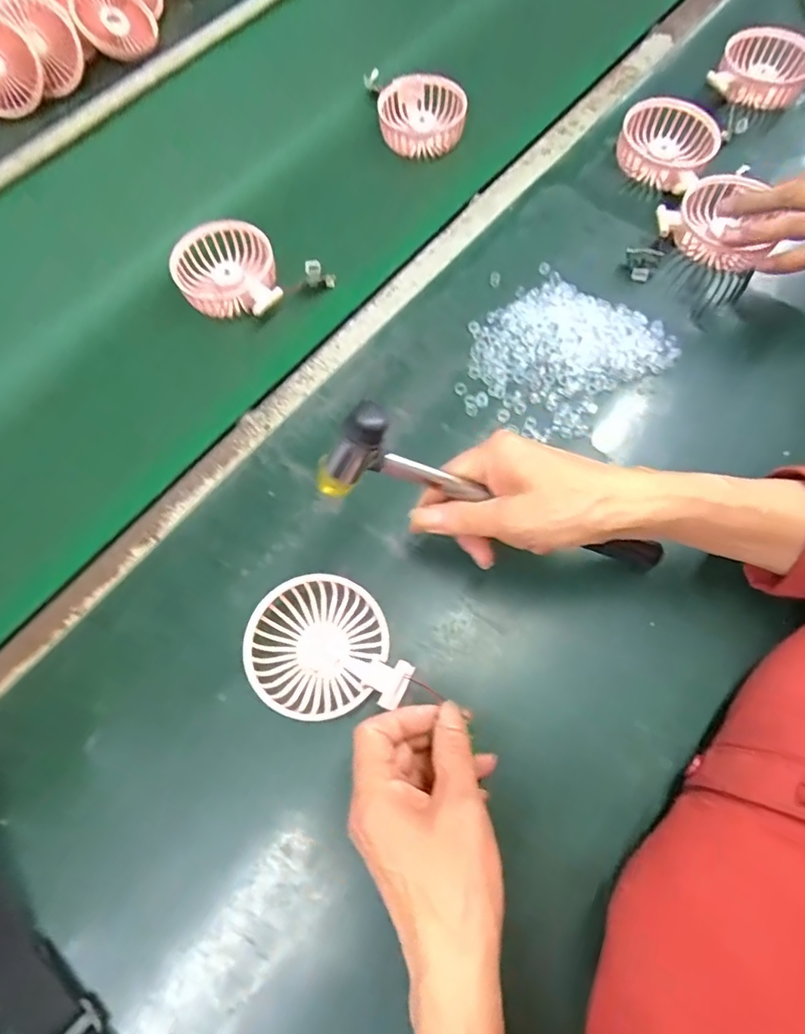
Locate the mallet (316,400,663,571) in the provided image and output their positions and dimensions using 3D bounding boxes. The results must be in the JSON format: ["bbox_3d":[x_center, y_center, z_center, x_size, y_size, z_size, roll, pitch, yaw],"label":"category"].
[{"bbox_3d":[0.069,-0.004,0.336,0.240,0.052,0.033,18,68,-20],"label":"mallet"}]

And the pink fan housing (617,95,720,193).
[{"bbox_3d":[0.254,-0.358,0.526,0.089,0.042,0.088,0,69,1],"label":"pink fan housing"}]

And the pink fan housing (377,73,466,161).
[{"bbox_3d":[0.021,-0.418,0.565,0.088,0.035,0.081,2,69,2],"label":"pink fan housing"}]

